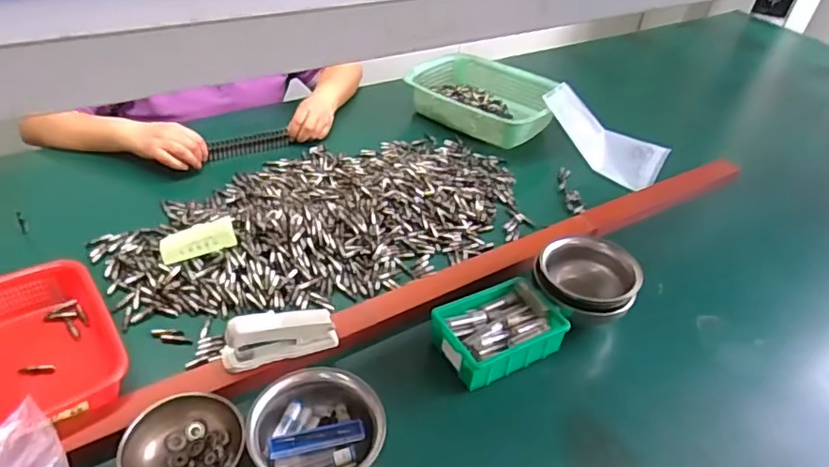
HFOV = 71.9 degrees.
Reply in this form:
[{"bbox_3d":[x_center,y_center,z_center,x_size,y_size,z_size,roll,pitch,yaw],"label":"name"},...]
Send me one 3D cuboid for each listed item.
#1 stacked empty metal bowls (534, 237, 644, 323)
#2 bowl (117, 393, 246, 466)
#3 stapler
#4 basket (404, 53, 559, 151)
[{"bbox_3d":[0.223,0.061,0.748,0.130,0.061,0.103,20,41,15],"label":"stacked empty metal bowls"},{"bbox_3d":[-0.223,0.209,0.558,0.108,0.041,0.103,4,39,-3],"label":"bowl"},{"bbox_3d":[-0.153,0.118,0.649,0.124,0.063,0.030,-12,43,-22],"label":"stapler"},{"bbox_3d":[0.147,-0.266,1.125,0.266,0.084,0.215,28,44,24],"label":"basket"}]

